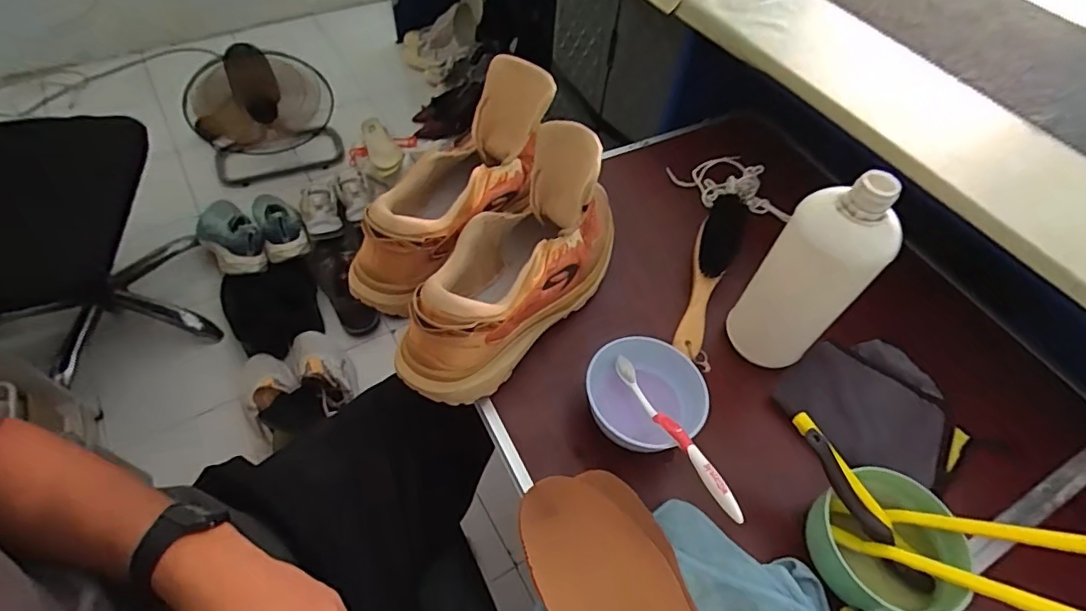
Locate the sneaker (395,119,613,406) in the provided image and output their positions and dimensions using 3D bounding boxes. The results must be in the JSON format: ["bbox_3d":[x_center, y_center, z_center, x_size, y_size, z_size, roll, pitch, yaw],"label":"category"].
[{"bbox_3d":[-0.026,-0.044,0.510,0.107,0.177,0.291,33,60,17],"label":"sneaker"}]

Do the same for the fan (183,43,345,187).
[{"bbox_3d":[-0.792,-0.543,1.476,0.391,0.327,0.259,-15,58,-14],"label":"fan"}]

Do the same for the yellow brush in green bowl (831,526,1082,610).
[{"bbox_3d":[0.313,0.207,0.408,0.155,0.011,0.015,10,51,34],"label":"yellow brush in green bowl"}]

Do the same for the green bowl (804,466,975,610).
[{"bbox_3d":[0.281,0.197,0.435,0.101,0.049,0.108,2,56,-3],"label":"green bowl"}]

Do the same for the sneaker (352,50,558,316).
[{"bbox_3d":[-0.105,-0.120,0.576,0.112,0.141,0.288,28,71,14],"label":"sneaker"}]

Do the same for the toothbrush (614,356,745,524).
[{"bbox_3d":[0.112,0.110,0.465,0.012,0.025,0.180,-18,39,-16],"label":"toothbrush"}]

